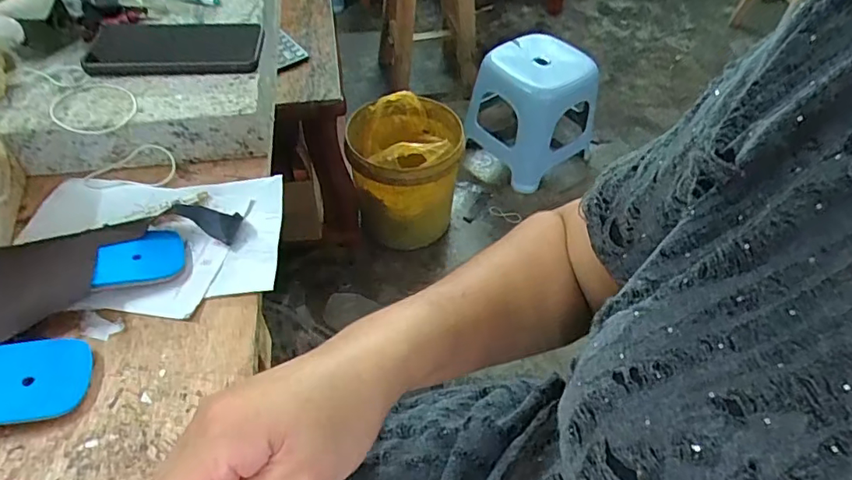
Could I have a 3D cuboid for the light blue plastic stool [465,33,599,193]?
[{"bbox_3d":[0.307,-0.361,1.480,0.300,0.323,0.254,-29,56,-24],"label":"light blue plastic stool"}]

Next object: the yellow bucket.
[{"bbox_3d":[-0.048,-0.162,1.321,0.259,0.308,0.266,8,50,5],"label":"yellow bucket"}]

